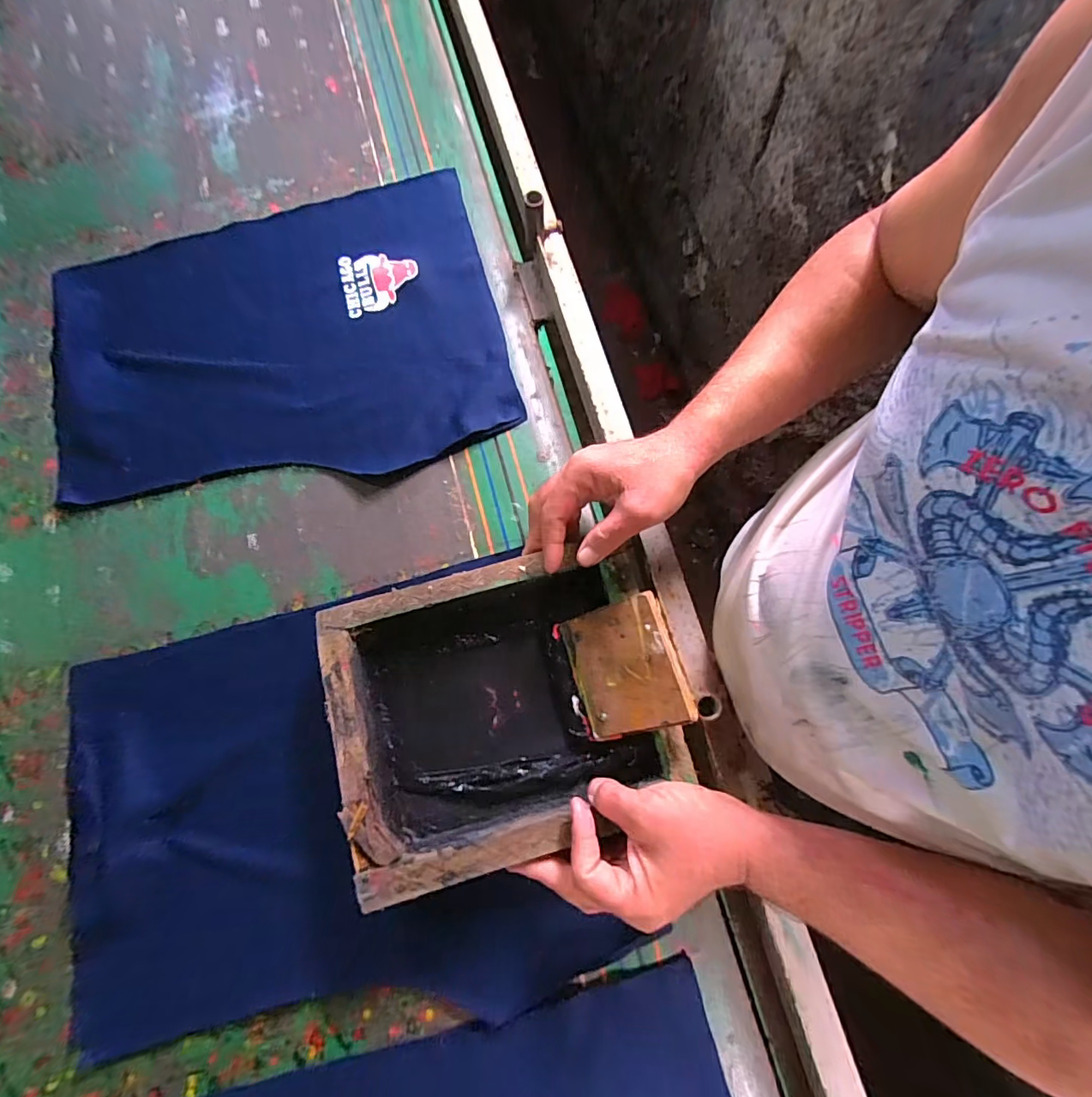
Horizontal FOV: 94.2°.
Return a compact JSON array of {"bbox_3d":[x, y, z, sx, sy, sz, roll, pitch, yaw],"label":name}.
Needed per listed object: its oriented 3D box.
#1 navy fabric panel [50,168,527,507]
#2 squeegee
[{"bbox_3d":[-0.297,-0.225,0.560,0.481,0.016,0.356,-15,75,-1],"label":"navy fabric panel"},{"bbox_3d":[0.061,0.096,0.411,0.095,0.007,0.100,-27,73,34],"label":"squeegee"}]

